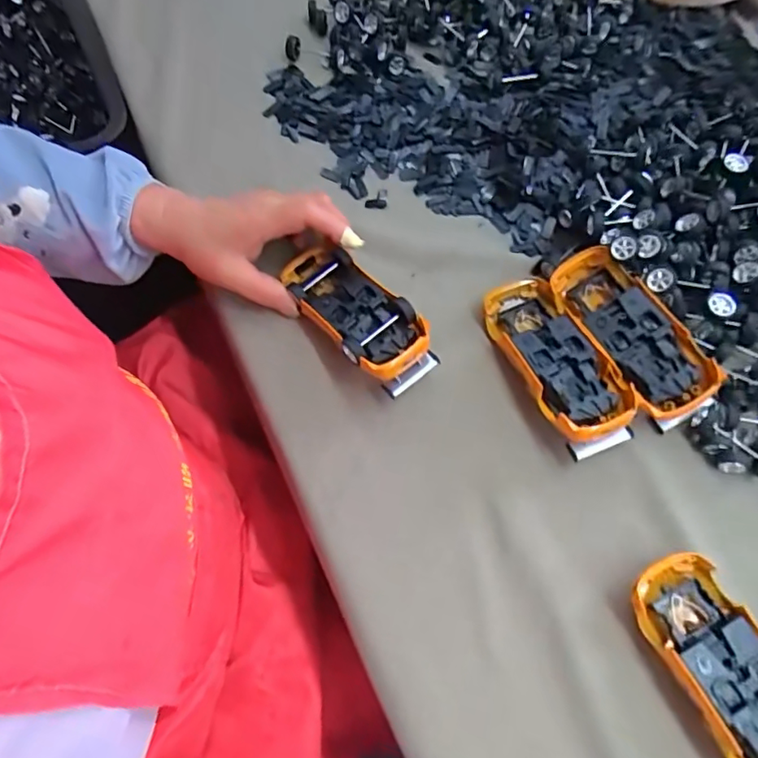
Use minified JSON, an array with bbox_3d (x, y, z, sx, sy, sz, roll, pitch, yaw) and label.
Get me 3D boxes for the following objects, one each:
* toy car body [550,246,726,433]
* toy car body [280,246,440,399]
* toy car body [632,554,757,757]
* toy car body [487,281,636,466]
[{"bbox_3d":[0.174,-0.031,0.383,0.056,0.031,0.132,-23,69,-8],"label":"toy car body"},{"bbox_3d":[-0.019,-0.048,0.392,0.053,0.034,0.131,-36,62,-13],"label":"toy car body"},{"bbox_3d":[0.195,0.166,0.301,0.053,0.025,0.128,-25,69,-9],"label":"toy car body"},{"bbox_3d":[0.121,-0.014,0.376,0.055,0.033,0.132,-23,69,-8],"label":"toy car body"}]

